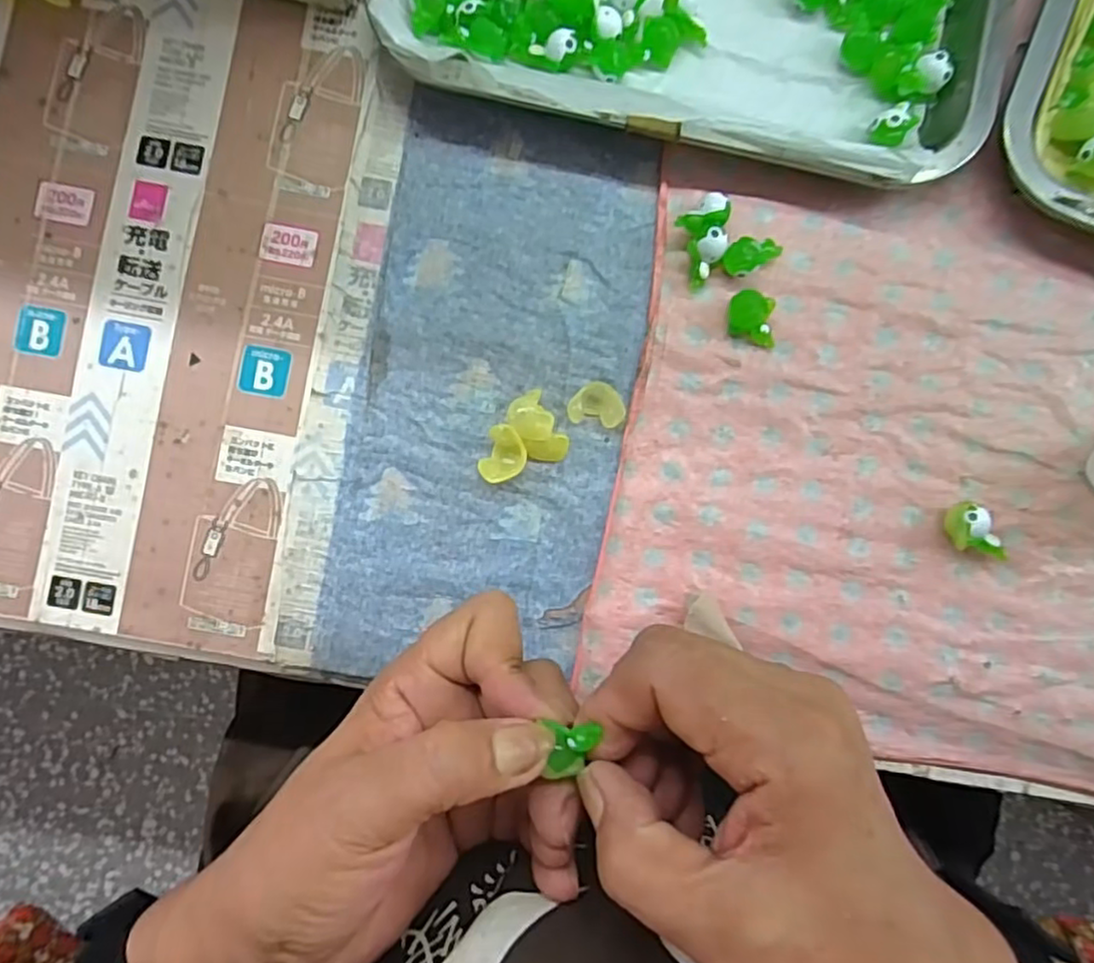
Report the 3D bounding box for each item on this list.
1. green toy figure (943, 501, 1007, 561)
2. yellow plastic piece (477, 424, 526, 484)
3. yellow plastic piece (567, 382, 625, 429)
[{"bbox_3d":[0.183,0.020,0.288,0.025,0.016,0.019,18,90,0],"label":"green toy figure"},{"bbox_3d":[-0.018,-0.010,0.283,0.018,0.012,0.024,21,90,0],"label":"yellow plastic piece"},{"bbox_3d":[0.021,-0.032,0.286,0.024,0.011,0.017,9,90,0],"label":"yellow plastic piece"}]

